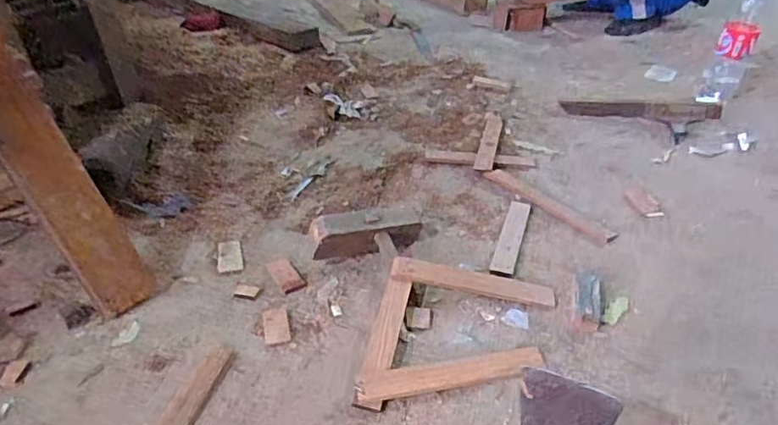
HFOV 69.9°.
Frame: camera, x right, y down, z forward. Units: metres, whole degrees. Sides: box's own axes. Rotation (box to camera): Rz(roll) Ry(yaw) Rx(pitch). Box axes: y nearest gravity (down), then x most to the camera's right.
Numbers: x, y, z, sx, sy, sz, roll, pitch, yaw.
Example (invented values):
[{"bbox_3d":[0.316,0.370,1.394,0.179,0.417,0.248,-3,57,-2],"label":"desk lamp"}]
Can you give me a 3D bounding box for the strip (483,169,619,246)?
[{"bbox_3d":[0.301,-0.017,1.066,0.044,0.012,0.281,-24,43,-32],"label":"strip"}]

